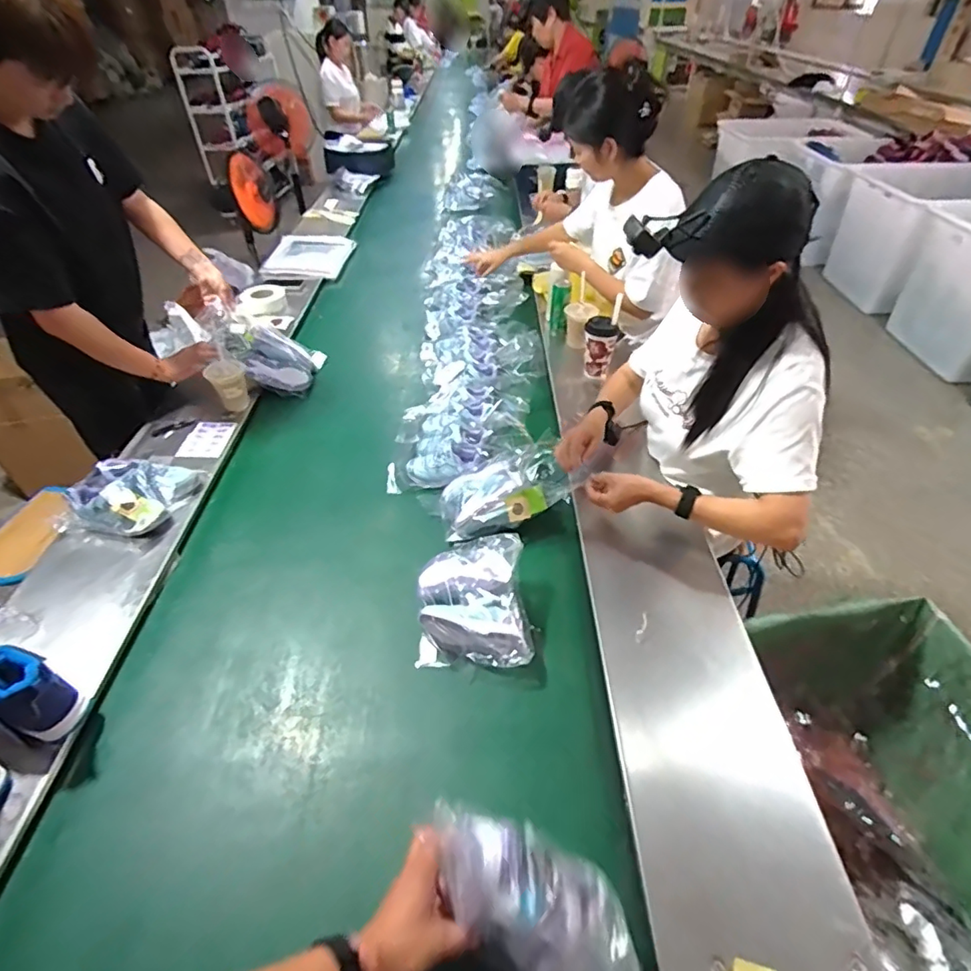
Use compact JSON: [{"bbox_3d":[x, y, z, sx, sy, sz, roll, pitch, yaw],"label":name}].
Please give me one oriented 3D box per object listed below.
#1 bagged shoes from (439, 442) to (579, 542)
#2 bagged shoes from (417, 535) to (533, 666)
[{"bbox_3d":[0.046,0.017,1.093,0.278,0.102,0.168,-21,48,-20],"label":"bagged shoes"},{"bbox_3d":[-0.023,0.200,0.902,0.180,0.096,0.211,-1,44,0],"label":"bagged shoes"}]

